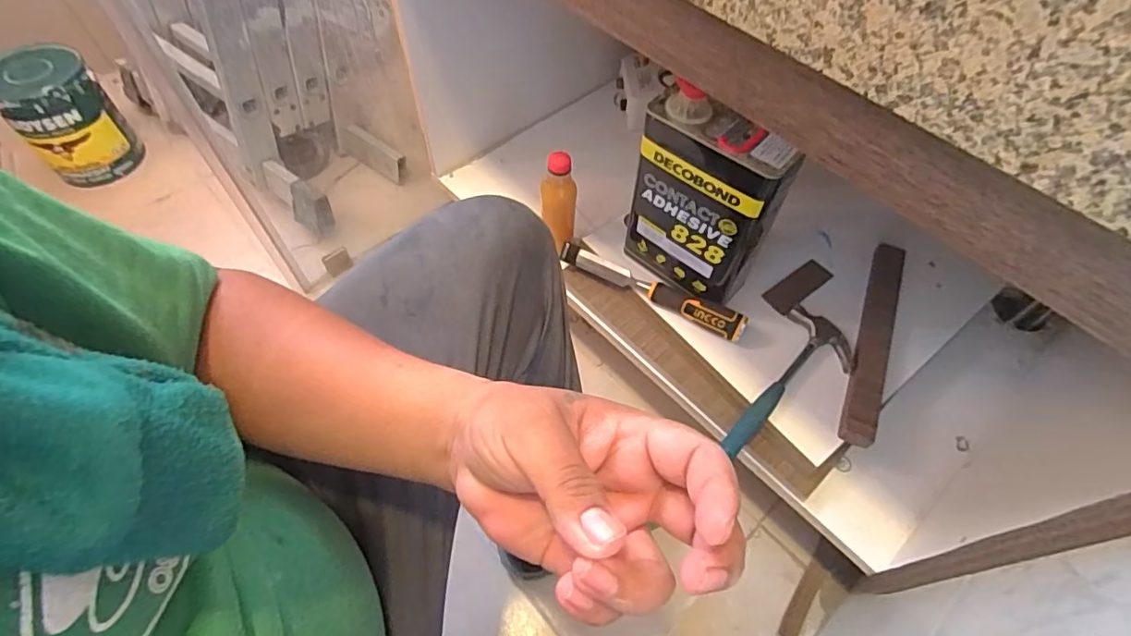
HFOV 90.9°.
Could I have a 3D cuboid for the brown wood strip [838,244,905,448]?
[{"bbox_3d":[0.411,0.022,0.736,0.036,0.014,0.328,22,58,12],"label":"brown wood strip"}]

